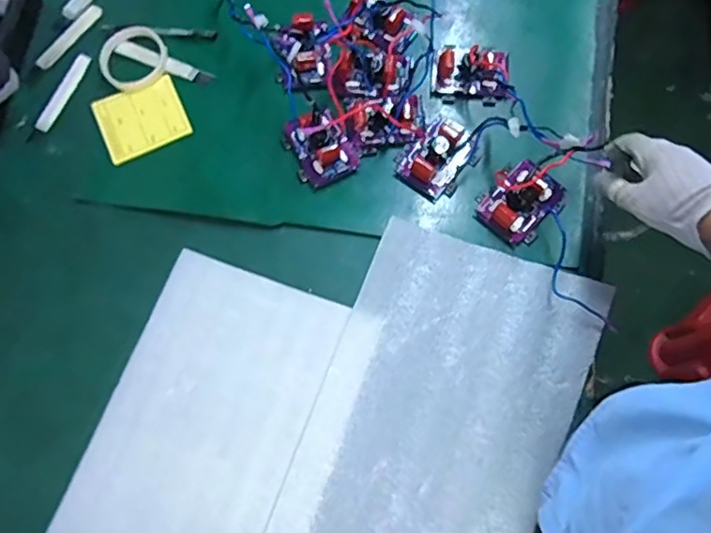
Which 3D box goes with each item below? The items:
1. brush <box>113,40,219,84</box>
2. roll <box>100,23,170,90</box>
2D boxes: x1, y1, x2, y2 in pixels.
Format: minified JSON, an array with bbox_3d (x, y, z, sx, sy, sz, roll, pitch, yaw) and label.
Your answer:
[{"bbox_3d":[-0.254,-0.273,0.757,0.135,0.007,0.021,22,74,8],"label":"brush"},{"bbox_3d":[-0.293,-0.277,0.752,0.089,0.020,0.079,-36,75,-10],"label":"roll"}]

